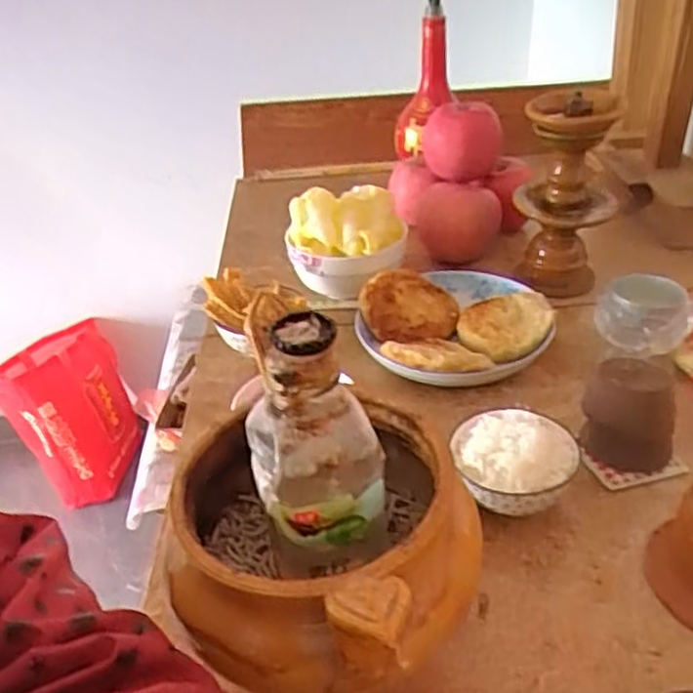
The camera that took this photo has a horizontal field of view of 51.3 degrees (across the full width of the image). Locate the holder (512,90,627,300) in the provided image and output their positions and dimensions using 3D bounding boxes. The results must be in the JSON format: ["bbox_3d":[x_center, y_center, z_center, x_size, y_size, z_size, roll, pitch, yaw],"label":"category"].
[{"bbox_3d":[0.221,-0.155,0.729,0.095,0.190,0.098,5,35,16],"label":"holder"}]

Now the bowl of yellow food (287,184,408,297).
[{"bbox_3d":[0.000,-0.106,0.722,0.117,0.088,0.100,-6,33,-1],"label":"bowl of yellow food"}]

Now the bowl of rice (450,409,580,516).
[{"bbox_3d":[0.114,0.085,0.496,0.081,0.056,0.074,-4,33,2],"label":"bowl of rice"}]

